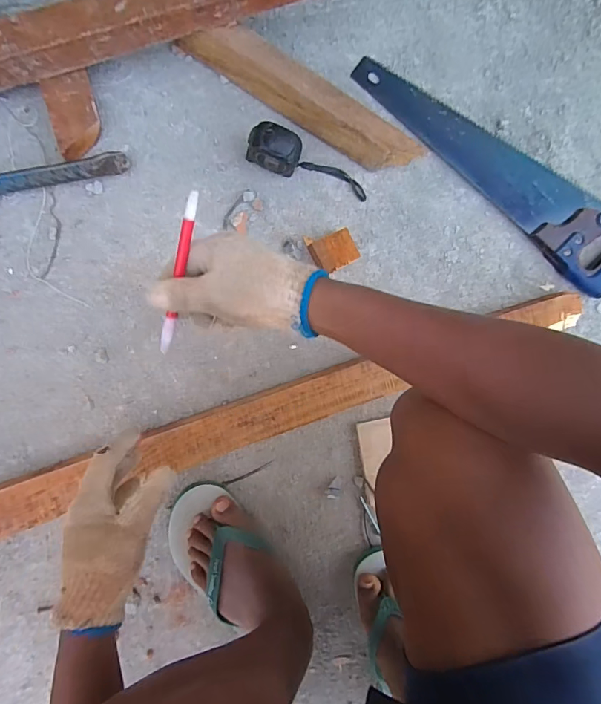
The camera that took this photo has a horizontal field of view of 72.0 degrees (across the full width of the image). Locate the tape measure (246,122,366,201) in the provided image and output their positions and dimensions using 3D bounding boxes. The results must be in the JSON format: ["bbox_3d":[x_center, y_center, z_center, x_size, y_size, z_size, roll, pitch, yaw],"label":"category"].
[{"bbox_3d":[0.014,-0.266,0.580,0.176,0.031,0.054,18,88,-10],"label":"tape measure"}]

